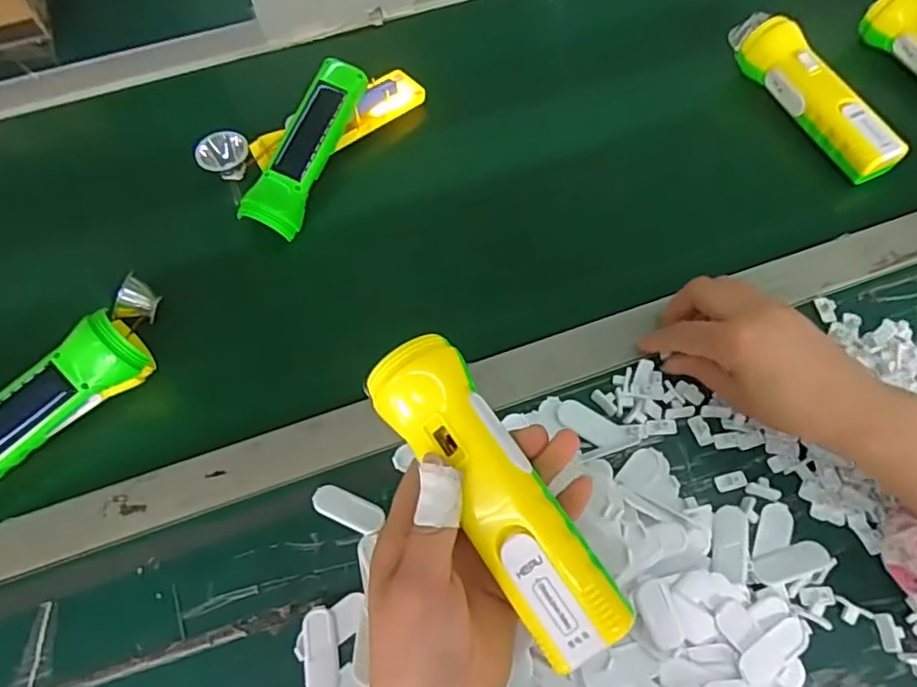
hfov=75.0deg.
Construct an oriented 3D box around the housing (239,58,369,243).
[{"bbox_3d":[-0.129,-0.168,0.505,0.043,0.044,0.155,19,67,11],"label":"housing"}]

